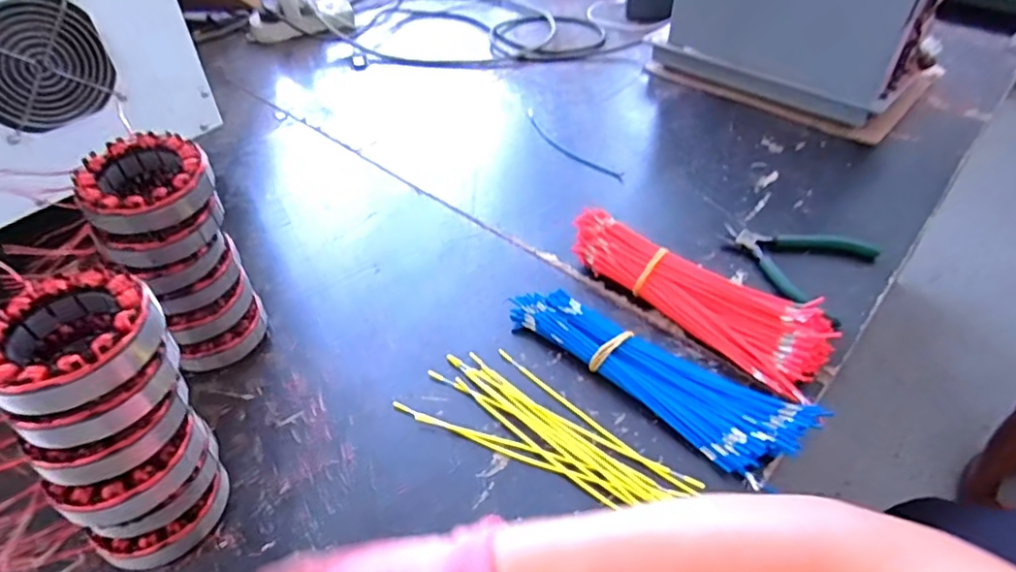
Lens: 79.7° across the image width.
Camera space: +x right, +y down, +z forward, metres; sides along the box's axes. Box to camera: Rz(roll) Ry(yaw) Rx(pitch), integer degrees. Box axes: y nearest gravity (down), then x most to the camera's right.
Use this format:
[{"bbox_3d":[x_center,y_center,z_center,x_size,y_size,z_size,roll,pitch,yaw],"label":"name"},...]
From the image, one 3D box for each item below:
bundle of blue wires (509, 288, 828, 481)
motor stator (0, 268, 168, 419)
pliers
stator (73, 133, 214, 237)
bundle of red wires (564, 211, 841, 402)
[{"bbox_3d":[0.117,0.068,0.513,0.254,0.025,0.077,30,52,27],"label":"bundle of blue wires"},{"bbox_3d":[-0.239,0.027,0.337,0.084,0.028,0.087,0,45,0],"label":"motor stator"},{"bbox_3d":[0.282,-0.027,0.613,0.136,0.012,0.132,29,51,26],"label":"pliers"},{"bbox_3d":[-0.266,-0.074,0.447,0.084,0.036,0.084,33,53,29],"label":"stator"},{"bbox_3d":[0.174,0.002,0.565,0.083,0.047,0.245,-34,54,-30],"label":"bundle of red wires"}]

